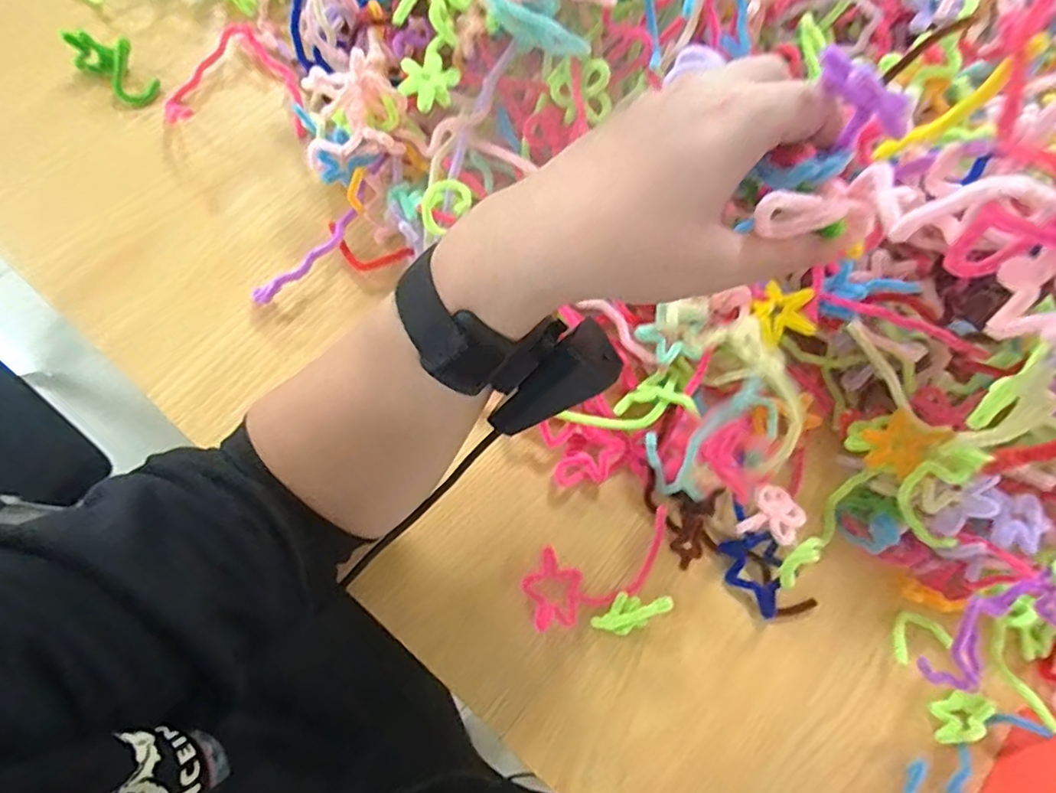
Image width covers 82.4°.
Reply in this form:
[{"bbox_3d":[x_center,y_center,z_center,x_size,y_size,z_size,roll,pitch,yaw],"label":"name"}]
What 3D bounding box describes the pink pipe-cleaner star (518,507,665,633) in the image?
[{"bbox_3d":[0.047,0.114,0.399,0.103,0.036,0.050,-20,75,-14],"label":"pink pipe-cleaner star"}]

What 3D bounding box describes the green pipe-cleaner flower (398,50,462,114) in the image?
[{"bbox_3d":[-0.066,-0.215,0.410,0.042,0.015,0.040,2,71,-7],"label":"green pipe-cleaner flower"}]

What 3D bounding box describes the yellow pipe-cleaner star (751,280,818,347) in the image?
[{"bbox_3d":[0.170,-0.054,0.401,0.036,0.010,0.048,11,70,-3],"label":"yellow pipe-cleaner star"}]

